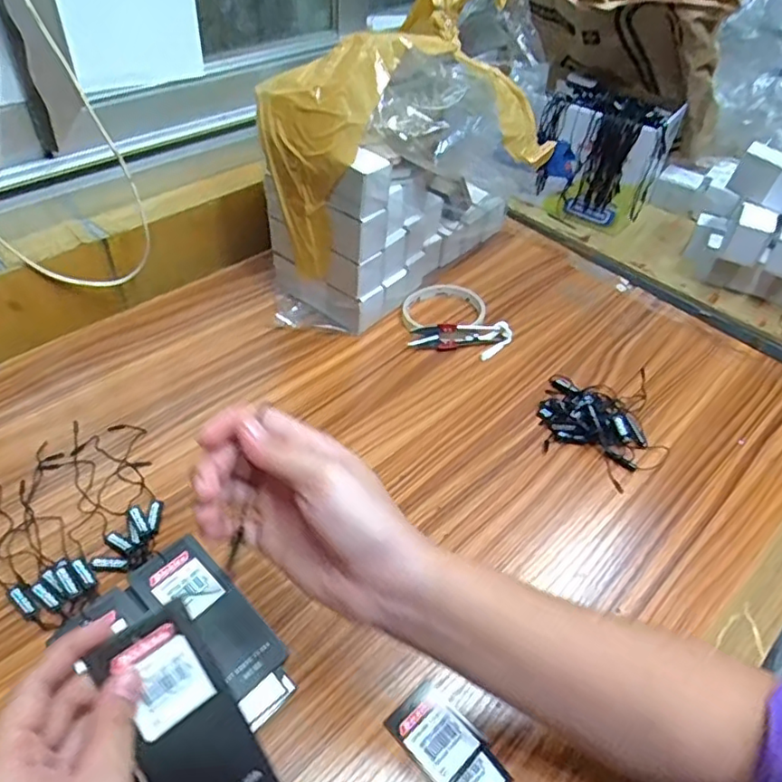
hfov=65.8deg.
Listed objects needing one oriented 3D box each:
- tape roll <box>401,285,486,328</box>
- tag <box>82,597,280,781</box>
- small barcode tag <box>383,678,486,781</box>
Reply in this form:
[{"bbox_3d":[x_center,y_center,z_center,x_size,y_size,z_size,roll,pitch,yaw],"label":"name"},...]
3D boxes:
[{"bbox_3d":[0.055,-0.085,0.637,0.084,0.015,0.081,3,46,-3],"label":"tape roll"},{"bbox_3d":[-0.097,0.159,0.287,0.047,0.004,0.104,-28,87,-32],"label":"tag"},{"bbox_3d":[0.026,0.208,0.369,0.038,0.004,0.051,-32,57,-31],"label":"small barcode tag"}]

